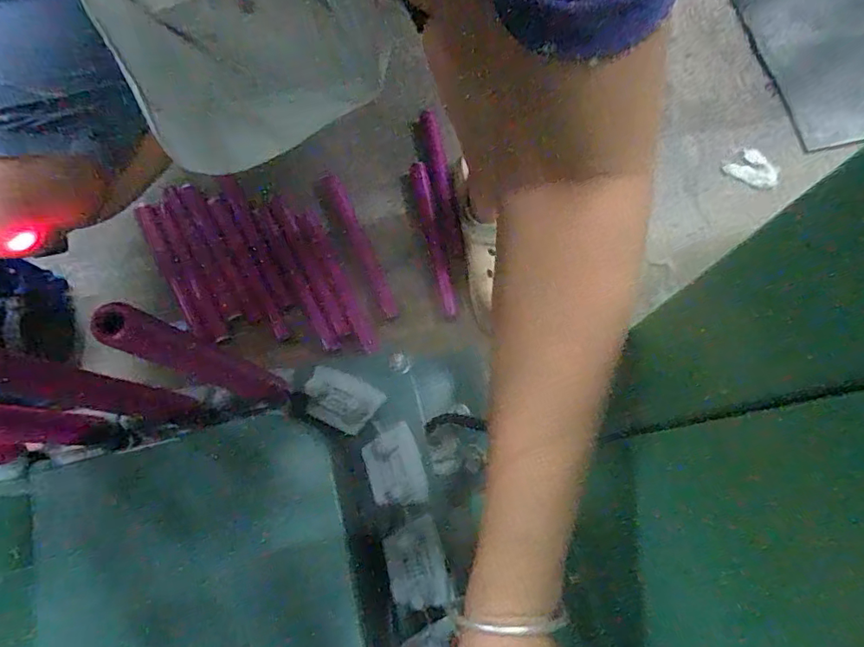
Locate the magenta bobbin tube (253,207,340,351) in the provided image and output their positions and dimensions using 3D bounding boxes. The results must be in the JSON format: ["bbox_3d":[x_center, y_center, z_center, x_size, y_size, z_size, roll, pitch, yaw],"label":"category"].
[{"bbox_3d":[-0.166,-0.055,0.615,0.018,0.026,0.206,-29,75,-7],"label":"magenta bobbin tube"}]

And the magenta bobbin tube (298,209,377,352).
[{"bbox_3d":[-0.114,-0.053,0.615,0.022,0.024,0.196,-26,75,-6],"label":"magenta bobbin tube"}]

